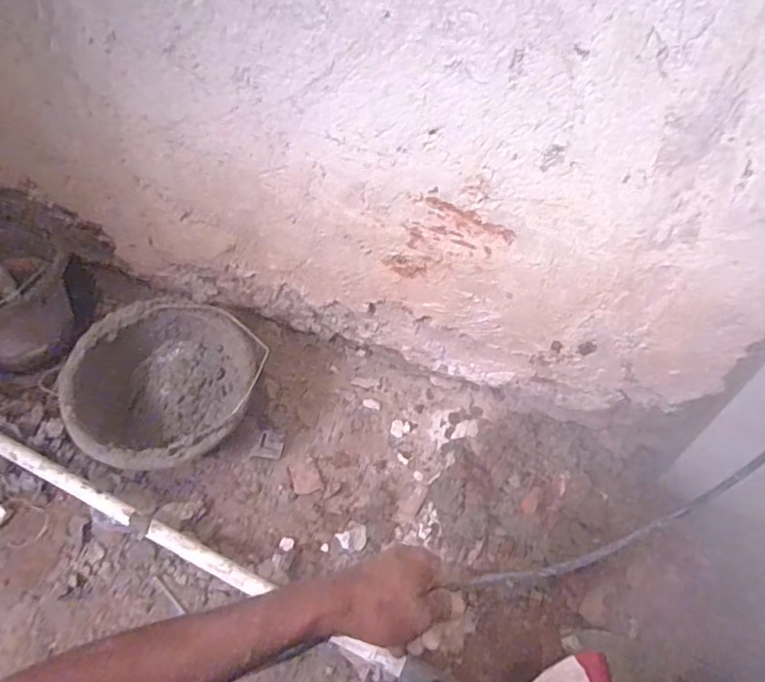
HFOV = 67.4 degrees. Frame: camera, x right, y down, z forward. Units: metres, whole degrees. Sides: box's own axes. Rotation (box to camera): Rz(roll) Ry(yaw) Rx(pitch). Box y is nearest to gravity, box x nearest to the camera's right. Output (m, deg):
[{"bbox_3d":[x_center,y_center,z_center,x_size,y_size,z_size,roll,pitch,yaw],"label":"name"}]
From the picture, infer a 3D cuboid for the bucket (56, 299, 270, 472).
[{"bbox_3d":[-0.310,0.082,0.838,0.233,0.157,0.244,2,50,-2],"label":"bucket"}]

